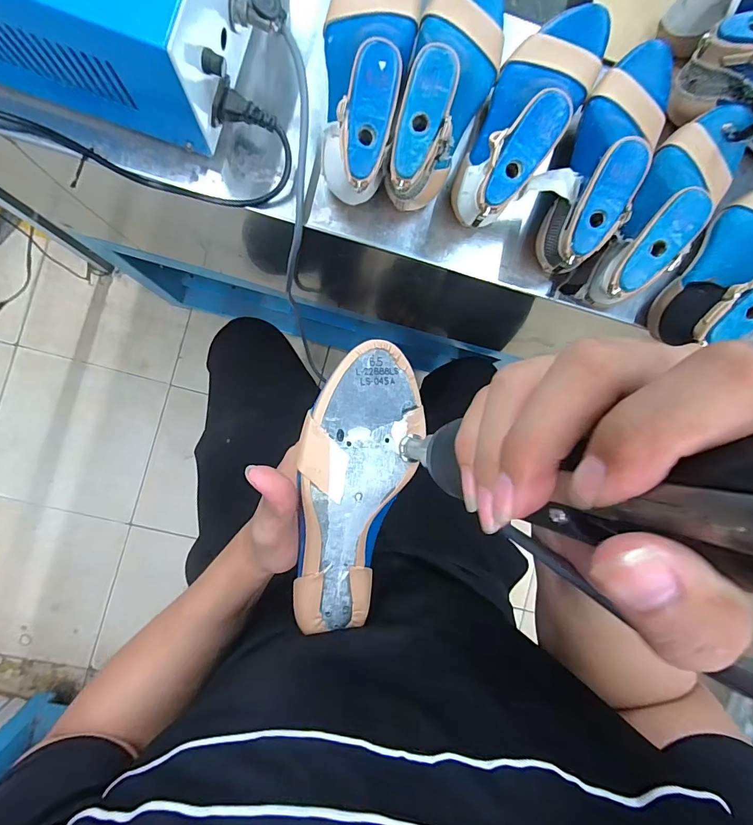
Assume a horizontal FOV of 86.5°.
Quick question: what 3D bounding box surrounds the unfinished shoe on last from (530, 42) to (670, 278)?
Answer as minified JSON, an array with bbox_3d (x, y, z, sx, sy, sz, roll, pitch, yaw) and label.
[{"bbox_3d":[0.232,-0.258,0.407,0.096,0.118,0.263,27,75,-4],"label":"unfinished shoe on last"}]

